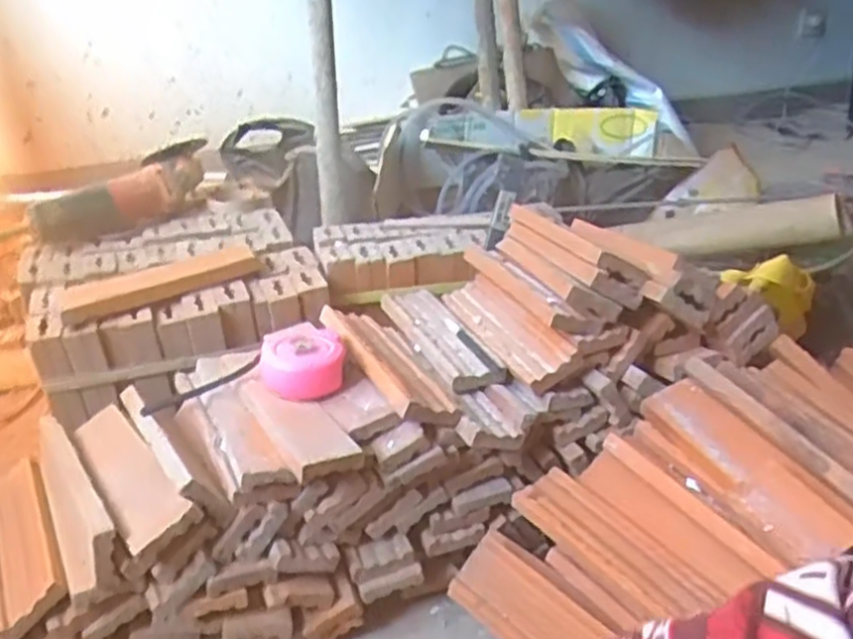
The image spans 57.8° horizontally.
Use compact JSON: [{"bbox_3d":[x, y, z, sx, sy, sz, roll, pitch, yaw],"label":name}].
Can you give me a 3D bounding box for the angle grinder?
[{"bbox_3d":[-0.420,-0.171,1.072,0.085,0.098,0.251,20,36,34],"label":"angle grinder"}]

